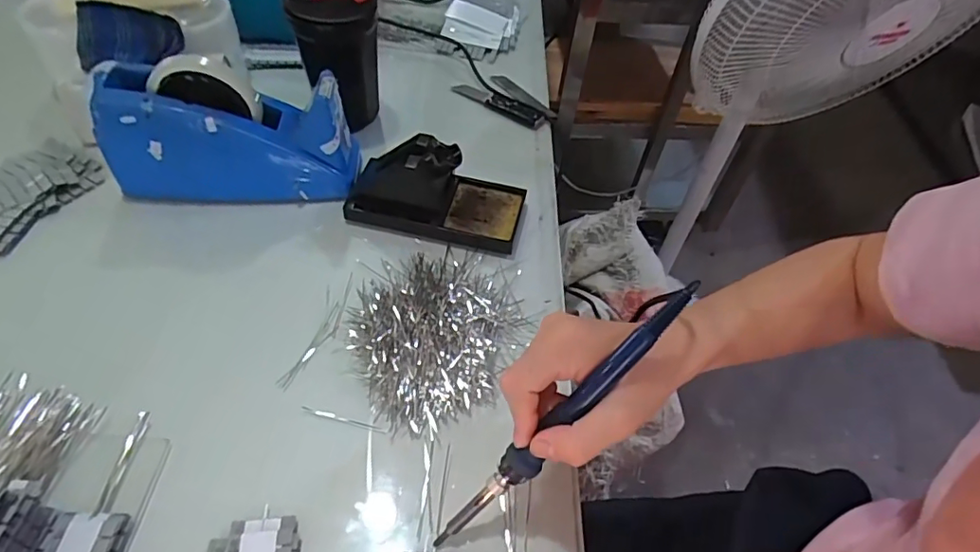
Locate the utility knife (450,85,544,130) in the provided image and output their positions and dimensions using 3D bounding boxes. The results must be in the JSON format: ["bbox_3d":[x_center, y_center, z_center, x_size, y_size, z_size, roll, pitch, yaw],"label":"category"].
[{"bbox_3d":[0.007,-0.201,0.648,0.119,0.012,0.026,26,54,14],"label":"utility knife"}]

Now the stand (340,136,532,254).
[{"bbox_3d":[-0.050,-0.084,0.507,0.158,0.069,0.074,11,51,3],"label":"stand"}]

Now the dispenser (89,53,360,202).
[{"bbox_3d":[-0.234,-0.131,0.504,0.211,0.117,0.069,-4,52,-9],"label":"dispenser"}]

